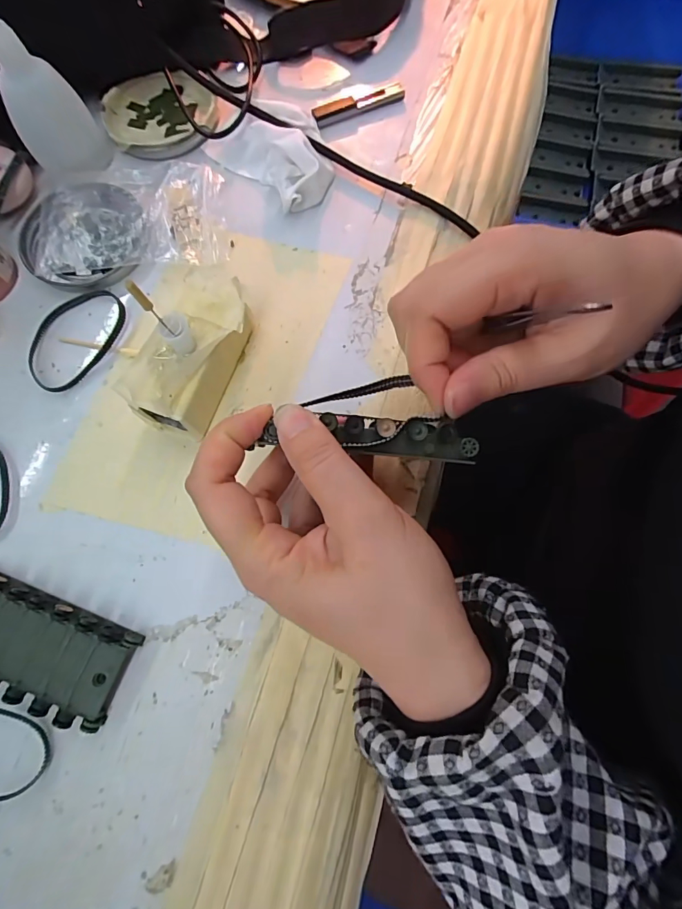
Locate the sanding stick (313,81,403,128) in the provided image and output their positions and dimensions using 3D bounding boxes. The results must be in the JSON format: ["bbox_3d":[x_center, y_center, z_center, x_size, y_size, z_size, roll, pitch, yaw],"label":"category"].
[{"bbox_3d":[0.012,-0.251,0.301,0.069,0.009,0.014,-24,75,-5],"label":"sanding stick"}]

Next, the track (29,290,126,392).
[{"bbox_3d":[-0.161,-0.071,0.256,0.046,0.004,0.068,41,79,12],"label":"track"}]

